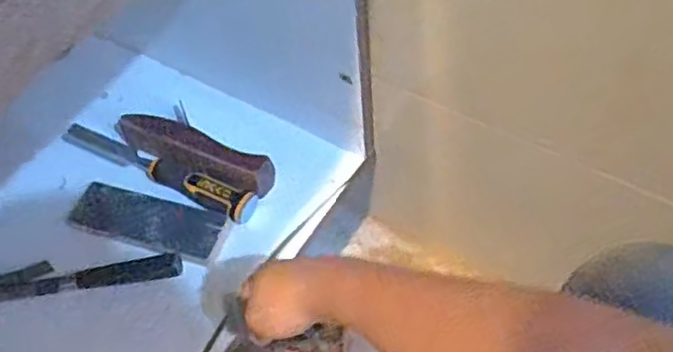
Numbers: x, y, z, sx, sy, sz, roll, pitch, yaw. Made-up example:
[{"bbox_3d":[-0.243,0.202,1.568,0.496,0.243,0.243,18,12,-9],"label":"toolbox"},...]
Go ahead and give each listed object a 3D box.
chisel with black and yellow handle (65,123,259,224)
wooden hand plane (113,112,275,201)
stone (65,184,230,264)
[{"bbox_3d":[-0.220,-0.013,0.802,0.277,0.026,0.039,24,61,19],"label":"chisel with black and yellow handle"},{"bbox_3d":[-0.177,-0.029,0.800,0.212,0.041,0.050,24,61,19],"label":"wooden hand plane"},{"bbox_3d":[-0.218,0.049,0.760,0.179,0.016,0.057,13,58,13],"label":"stone"}]

